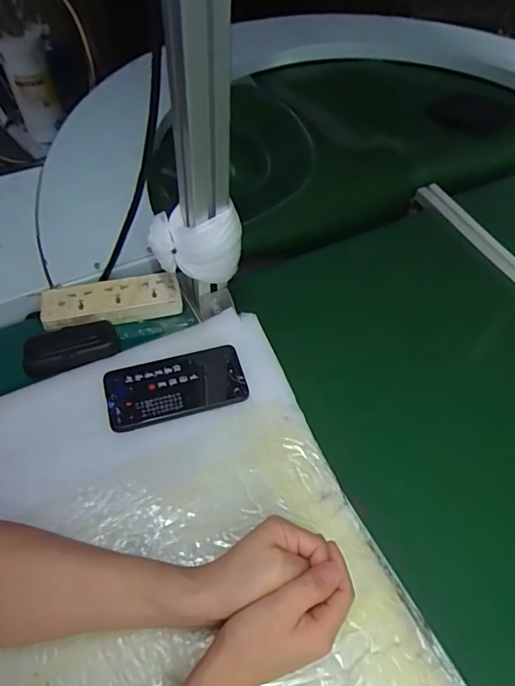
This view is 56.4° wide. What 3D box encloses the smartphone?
[{"bbox_3d":[-0.093,0.050,0.552,0.155,0.011,0.078,-13,58,-12],"label":"smartphone"}]

